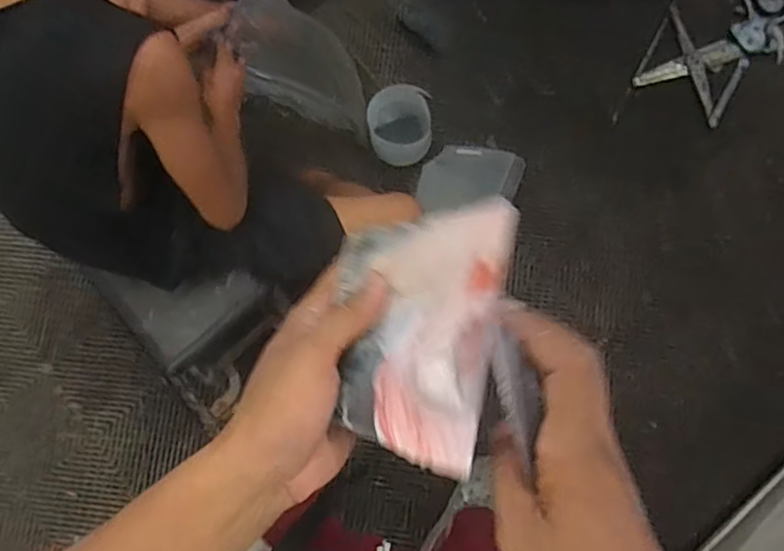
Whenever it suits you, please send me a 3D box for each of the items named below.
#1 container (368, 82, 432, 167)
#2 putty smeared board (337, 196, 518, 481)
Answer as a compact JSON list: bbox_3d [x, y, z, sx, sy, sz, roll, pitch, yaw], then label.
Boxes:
[{"bbox_3d":[0.019,-0.355,1.493,0.156,0.104,0.161,-3,78,0],"label":"container"},{"bbox_3d":[0.011,0.028,0.347,0.100,0.015,0.144,0,68,28],"label":"putty smeared board"}]

